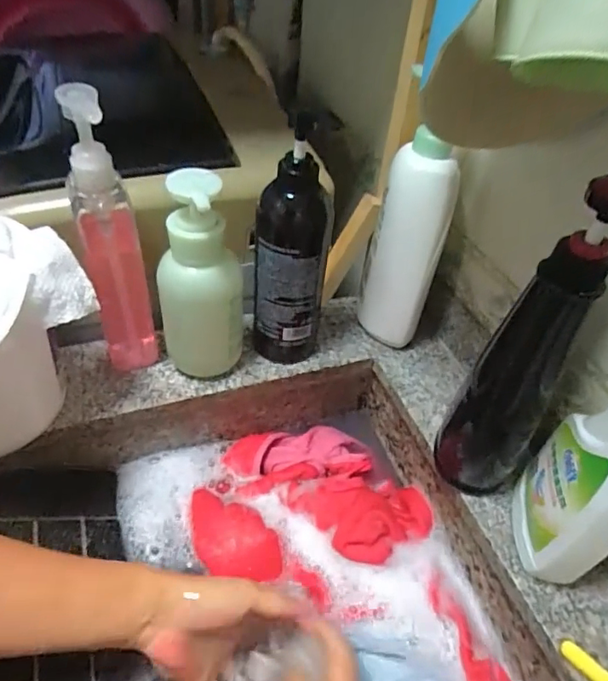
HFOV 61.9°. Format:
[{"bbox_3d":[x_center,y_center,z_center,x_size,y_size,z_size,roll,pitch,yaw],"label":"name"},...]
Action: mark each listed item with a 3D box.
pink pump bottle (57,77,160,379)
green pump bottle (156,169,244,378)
[{"bbox_3d":[-0.166,-0.076,0.435,0.050,0.256,0.046,-13,48,-19],"label":"pink pump bottle"},{"bbox_3d":[-0.093,-0.044,0.453,0.064,0.197,0.060,-18,50,-23],"label":"green pump bottle"}]

